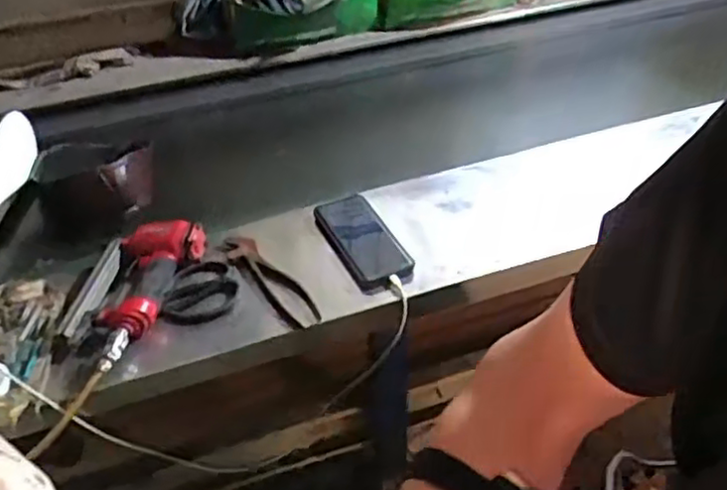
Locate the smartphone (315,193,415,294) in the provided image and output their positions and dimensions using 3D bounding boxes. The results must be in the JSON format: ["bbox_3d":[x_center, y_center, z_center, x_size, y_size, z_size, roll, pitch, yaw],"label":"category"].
[{"bbox_3d":[0.000,-0.007,1.011,0.086,0.014,0.190,-26,57,-12],"label":"smartphone"}]

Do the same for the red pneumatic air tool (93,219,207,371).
[{"bbox_3d":[-0.313,0.050,0.943,0.116,0.058,0.258,15,46,17],"label":"red pneumatic air tool"}]

